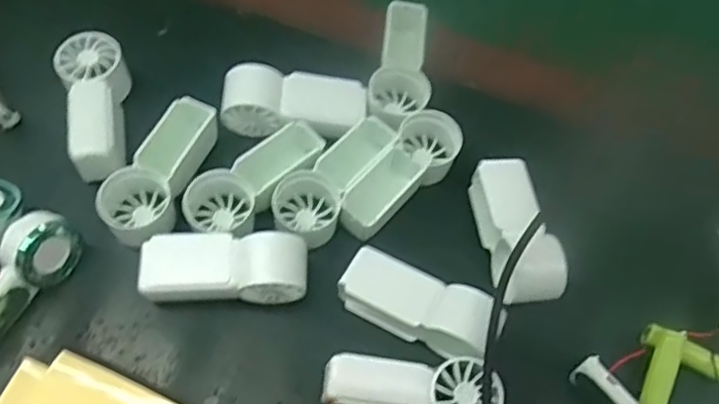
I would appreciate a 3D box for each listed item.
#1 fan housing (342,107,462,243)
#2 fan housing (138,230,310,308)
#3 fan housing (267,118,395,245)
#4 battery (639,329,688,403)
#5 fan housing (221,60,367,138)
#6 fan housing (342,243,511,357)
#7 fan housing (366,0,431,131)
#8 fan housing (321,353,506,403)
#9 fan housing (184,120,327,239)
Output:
[{"bbox_3d":[0.029,-0.019,0.404,0.039,0.026,0.101,35,65,12],"label":"fan housing"},{"bbox_3d":[-0.077,0.039,0.366,0.093,0.030,0.037,2,63,-5],"label":"fan housing"},{"bbox_3d":[-0.017,-0.016,0.398,0.039,0.027,0.094,34,65,12],"label":"fan housing"},{"bbox_3d":[0.176,0.099,0.366,0.014,0.014,0.049,20,81,7],"label":"battery"},{"bbox_3d":[-0.042,-0.064,0.417,0.091,0.035,0.041,1,63,-5],"label":"fan housing"},{"bbox_3d":[0.035,0.060,0.366,0.091,0.025,0.039,26,63,8],"label":"fan housing"},{"bbox_3d":[0.030,-0.094,0.436,0.039,0.032,0.094,10,75,1],"label":"fan housing"},{"bbox_3d":[0.028,0.107,0.344,0.093,0.035,0.037,3,62,-4],"label":"fan housing"},{"bbox_3d":[-0.065,-0.015,0.393,0.048,0.033,0.090,35,65,12],"label":"fan housing"}]

